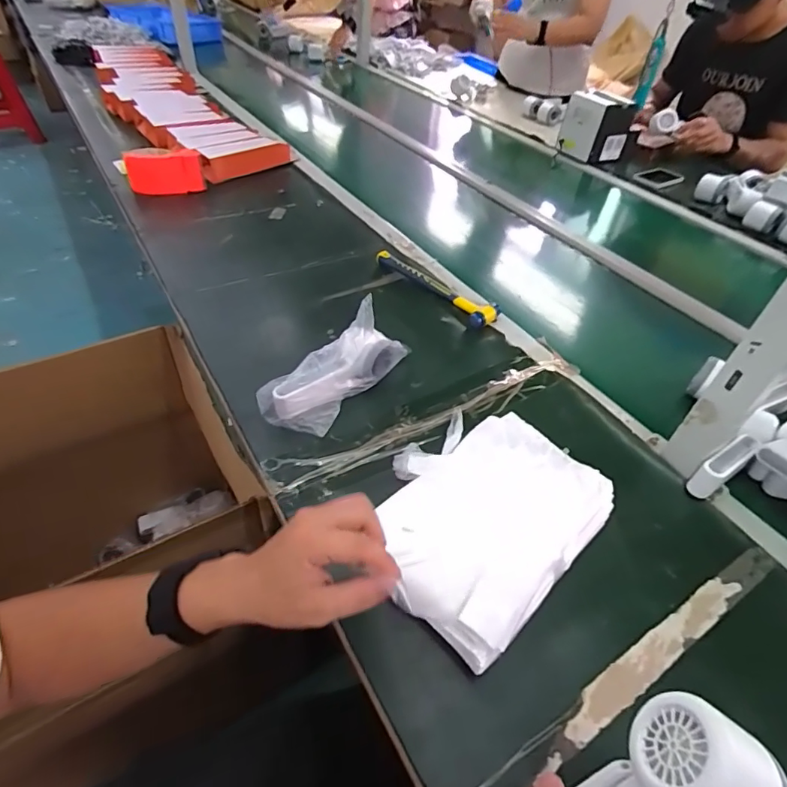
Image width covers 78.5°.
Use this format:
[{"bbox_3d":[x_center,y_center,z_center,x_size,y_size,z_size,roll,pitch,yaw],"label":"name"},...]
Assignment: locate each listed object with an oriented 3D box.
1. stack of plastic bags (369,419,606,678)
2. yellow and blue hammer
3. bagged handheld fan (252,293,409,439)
[{"bbox_3d":[0.085,0.114,0.475,0.235,0.063,0.187,-34,56,-30],"label":"stack of plastic bags"},{"bbox_3d":[0.069,-0.180,0.798,0.052,0.022,0.240,-31,55,-31],"label":"yellow and blue hammer"},{"bbox_3d":[-0.064,-0.028,0.594,0.069,0.088,0.210,37,53,28],"label":"bagged handheld fan"}]

